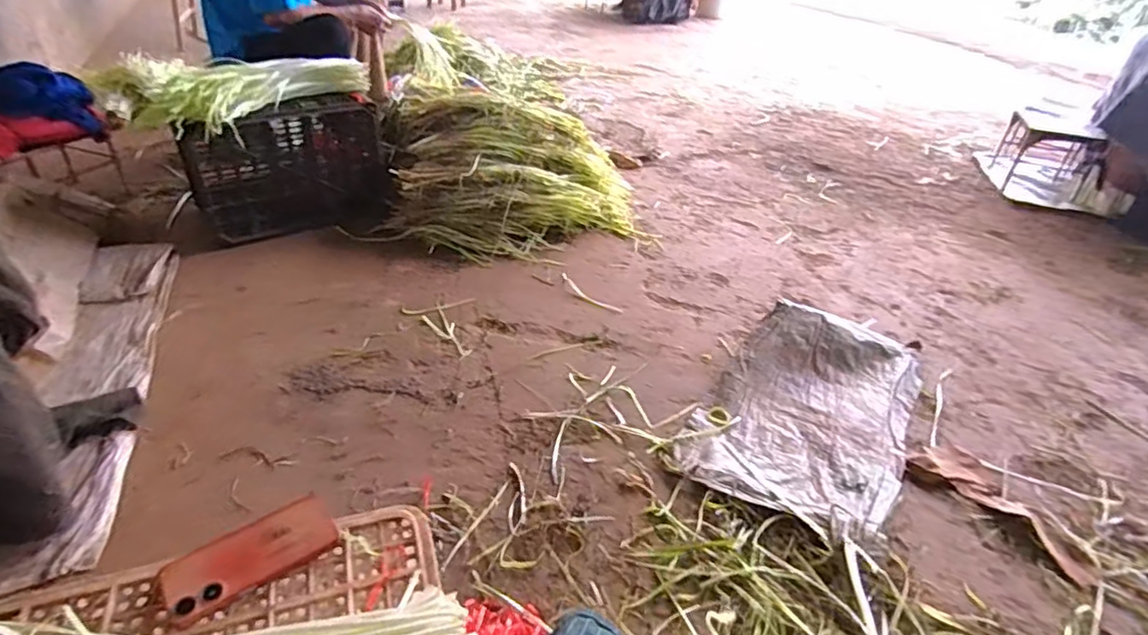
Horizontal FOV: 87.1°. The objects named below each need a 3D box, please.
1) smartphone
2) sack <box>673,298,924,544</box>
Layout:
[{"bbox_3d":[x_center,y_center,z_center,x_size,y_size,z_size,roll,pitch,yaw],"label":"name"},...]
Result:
[{"bbox_3d":[-0.337,0.249,0.632,0.161,0.014,0.068,-23,64,-36],"label":"smartphone"},{"bbox_3d":[0.486,0.157,1.214,0.363,0.076,0.598,24,40,24],"label":"sack"}]

